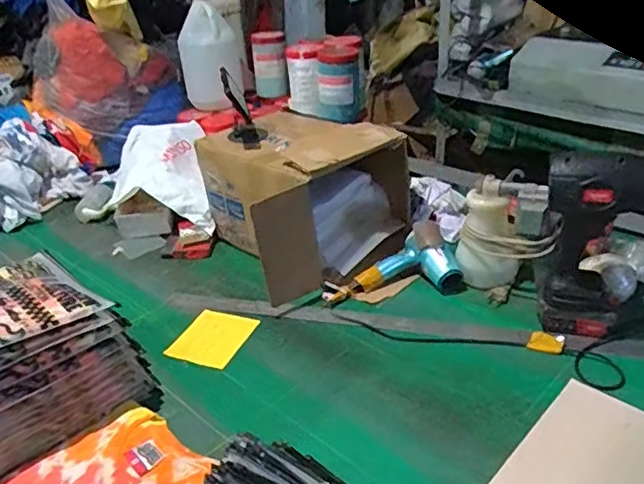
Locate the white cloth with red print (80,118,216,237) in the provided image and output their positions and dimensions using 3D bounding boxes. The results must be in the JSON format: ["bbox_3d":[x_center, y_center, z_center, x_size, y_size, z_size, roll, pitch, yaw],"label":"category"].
[{"bbox_3d":[-0.393,-0.153,1.317,0.281,0.140,0.358,-9,30,-8],"label":"white cloth with red print"}]

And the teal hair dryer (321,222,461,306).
[{"bbox_3d":[0.117,0.043,1.038,0.241,0.073,0.132,-11,30,-8],"label":"teal hair dryer"}]

